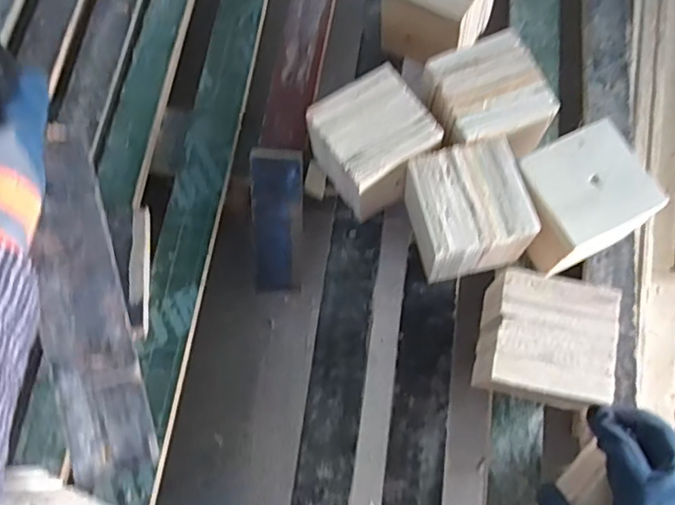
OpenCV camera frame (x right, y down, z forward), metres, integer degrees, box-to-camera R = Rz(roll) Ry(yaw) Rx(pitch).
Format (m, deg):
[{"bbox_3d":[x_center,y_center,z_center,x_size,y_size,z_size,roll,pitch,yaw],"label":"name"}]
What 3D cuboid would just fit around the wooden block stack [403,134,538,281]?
[{"bbox_3d":[0.119,-0.034,0.527,0.102,0.094,0.101,-15,72,-3],"label":"wooden block stack"}]

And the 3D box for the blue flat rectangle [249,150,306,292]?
[{"bbox_3d":[-0.066,-0.033,0.624,0.055,0.013,0.167,4,112,3],"label":"blue flat rectangle"}]

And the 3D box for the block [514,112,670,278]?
[{"bbox_3d":[0.218,-0.046,0.512,0.100,0.083,0.101,-28,73,-7],"label":"block"}]

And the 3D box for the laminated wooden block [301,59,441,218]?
[{"bbox_3d":[0.036,-0.104,0.554,0.102,0.095,0.103,-33,74,-9],"label":"laminated wooden block"}]

